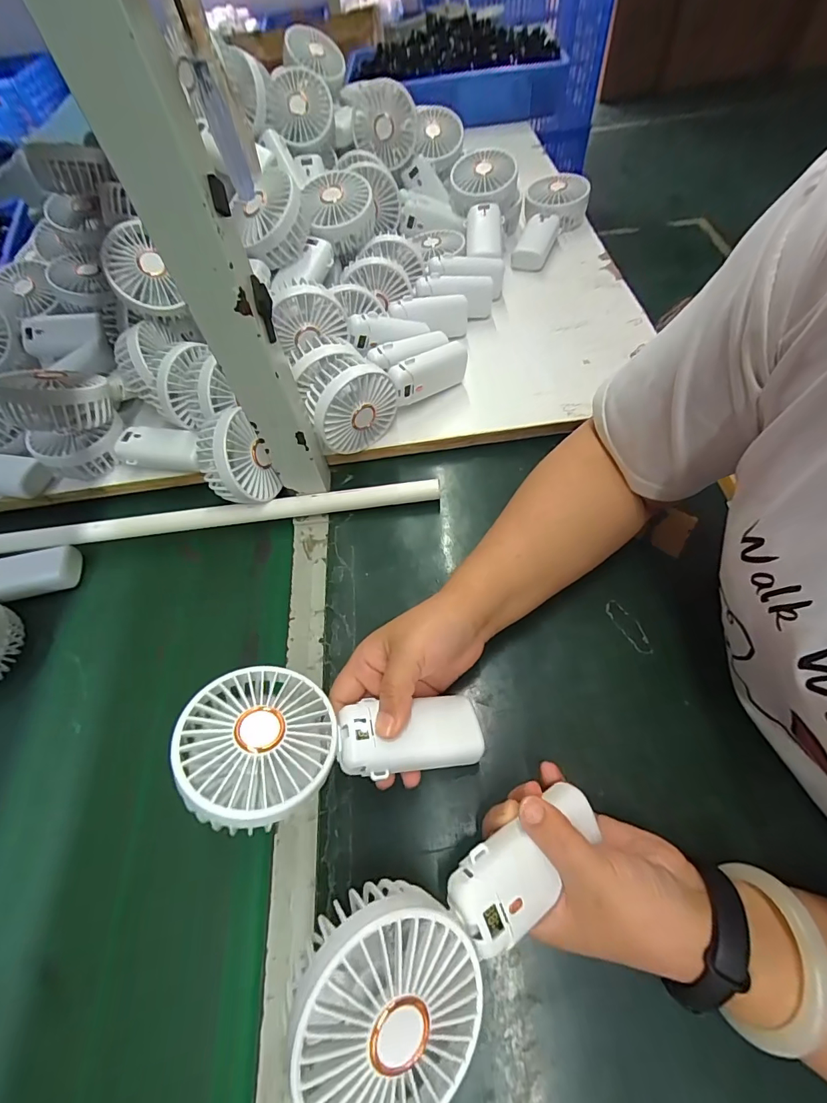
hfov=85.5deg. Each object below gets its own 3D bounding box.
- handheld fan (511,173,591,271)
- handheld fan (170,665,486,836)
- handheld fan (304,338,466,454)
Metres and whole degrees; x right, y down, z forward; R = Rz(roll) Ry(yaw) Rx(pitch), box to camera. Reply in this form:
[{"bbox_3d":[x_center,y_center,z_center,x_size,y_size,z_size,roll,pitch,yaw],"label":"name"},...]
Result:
[{"bbox_3d":[0.191,-0.457,0.622,0.086,0.046,0.170,12,63,12],"label":"handheld fan"},{"bbox_3d":[-0.052,0.116,0.288,0.178,0.044,0.087,-2,46,-29],"label":"handheld fan"},{"bbox_3d":[-0.023,-0.169,0.450,0.184,0.088,0.045,-40,64,-16],"label":"handheld fan"}]

